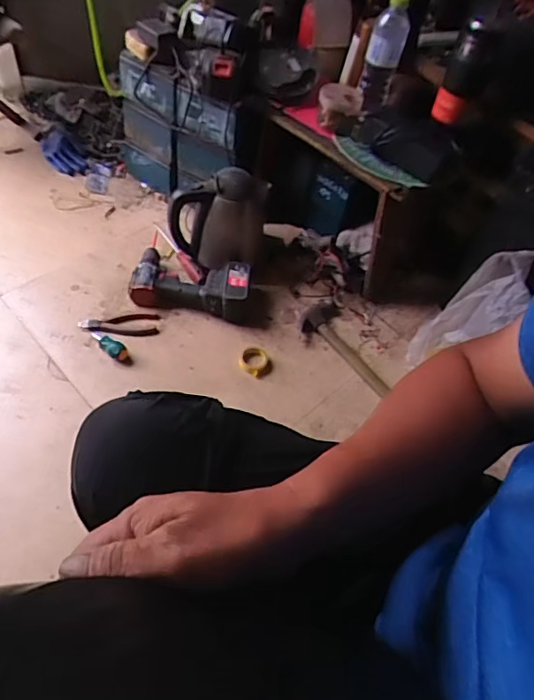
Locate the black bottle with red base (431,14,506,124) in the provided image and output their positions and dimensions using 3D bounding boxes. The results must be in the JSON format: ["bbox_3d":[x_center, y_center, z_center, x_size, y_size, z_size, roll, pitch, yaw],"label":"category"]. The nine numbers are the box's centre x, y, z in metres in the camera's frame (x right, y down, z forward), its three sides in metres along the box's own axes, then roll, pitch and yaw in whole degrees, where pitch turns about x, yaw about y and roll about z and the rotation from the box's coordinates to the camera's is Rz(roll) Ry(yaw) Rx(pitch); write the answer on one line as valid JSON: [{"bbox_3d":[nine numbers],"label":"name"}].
[{"bbox_3d":[0.387,-0.540,1.009,0.069,0.198,0.062,31,21,18],"label":"black bottle with red base"}]

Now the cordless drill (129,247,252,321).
[{"bbox_3d":[-0.160,-0.137,1.115,0.242,0.071,0.135,10,53,0],"label":"cordless drill"}]

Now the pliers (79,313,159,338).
[{"bbox_3d":[-0.294,-0.050,1.052,0.152,0.009,0.061,-2,54,-11],"label":"pliers"}]

